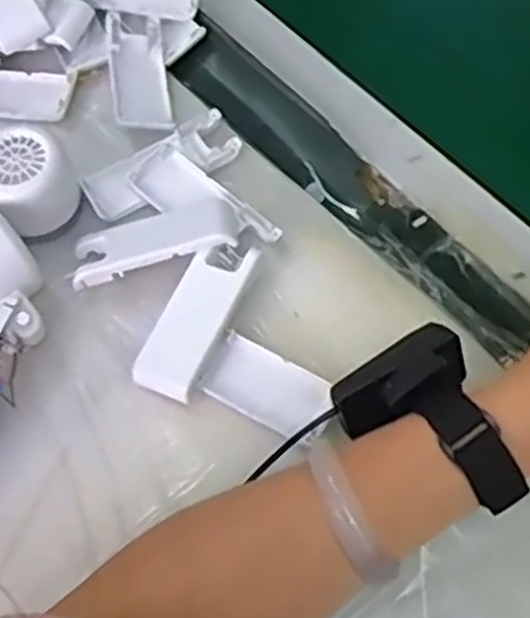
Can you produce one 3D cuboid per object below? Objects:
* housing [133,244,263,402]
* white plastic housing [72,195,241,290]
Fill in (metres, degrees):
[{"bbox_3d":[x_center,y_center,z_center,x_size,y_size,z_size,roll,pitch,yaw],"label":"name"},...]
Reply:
[{"bbox_3d":[-0.040,0.007,0.462,0.038,0.024,0.094,22,68,13],"label":"housing"},{"bbox_3d":[-0.068,-0.044,0.491,0.102,0.021,0.042,-14,64,-3],"label":"white plastic housing"}]

